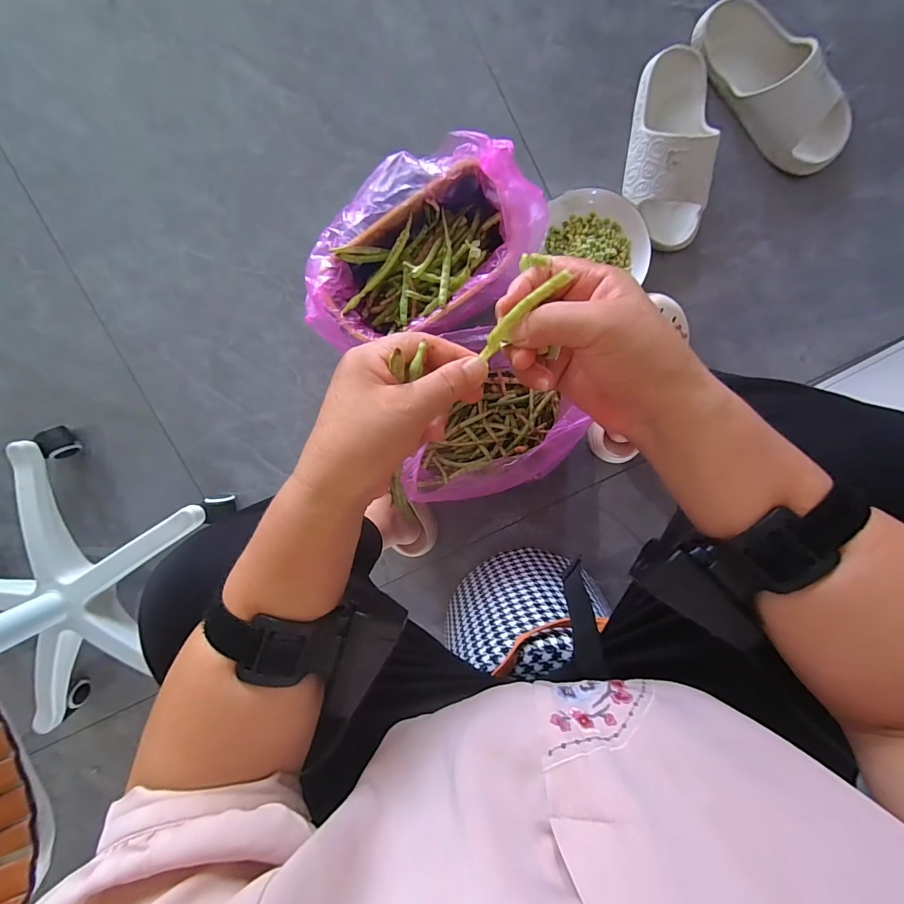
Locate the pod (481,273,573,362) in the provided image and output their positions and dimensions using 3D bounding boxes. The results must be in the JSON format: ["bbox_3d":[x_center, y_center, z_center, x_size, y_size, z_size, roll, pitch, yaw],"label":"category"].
[{"bbox_3d":[0.038,-0.075,0.226,0.059,0.006,0.010,-40,93,28],"label":"pod"}]

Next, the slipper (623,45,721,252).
[{"bbox_3d":[0.313,-0.429,0.574,0.111,0.067,0.261,6,98,3],"label":"slipper"}]

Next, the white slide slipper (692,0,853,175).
[{"bbox_3d":[0.438,-0.503,0.557,0.095,0.055,0.264,-43,93,8],"label":"white slide slipper"}]

